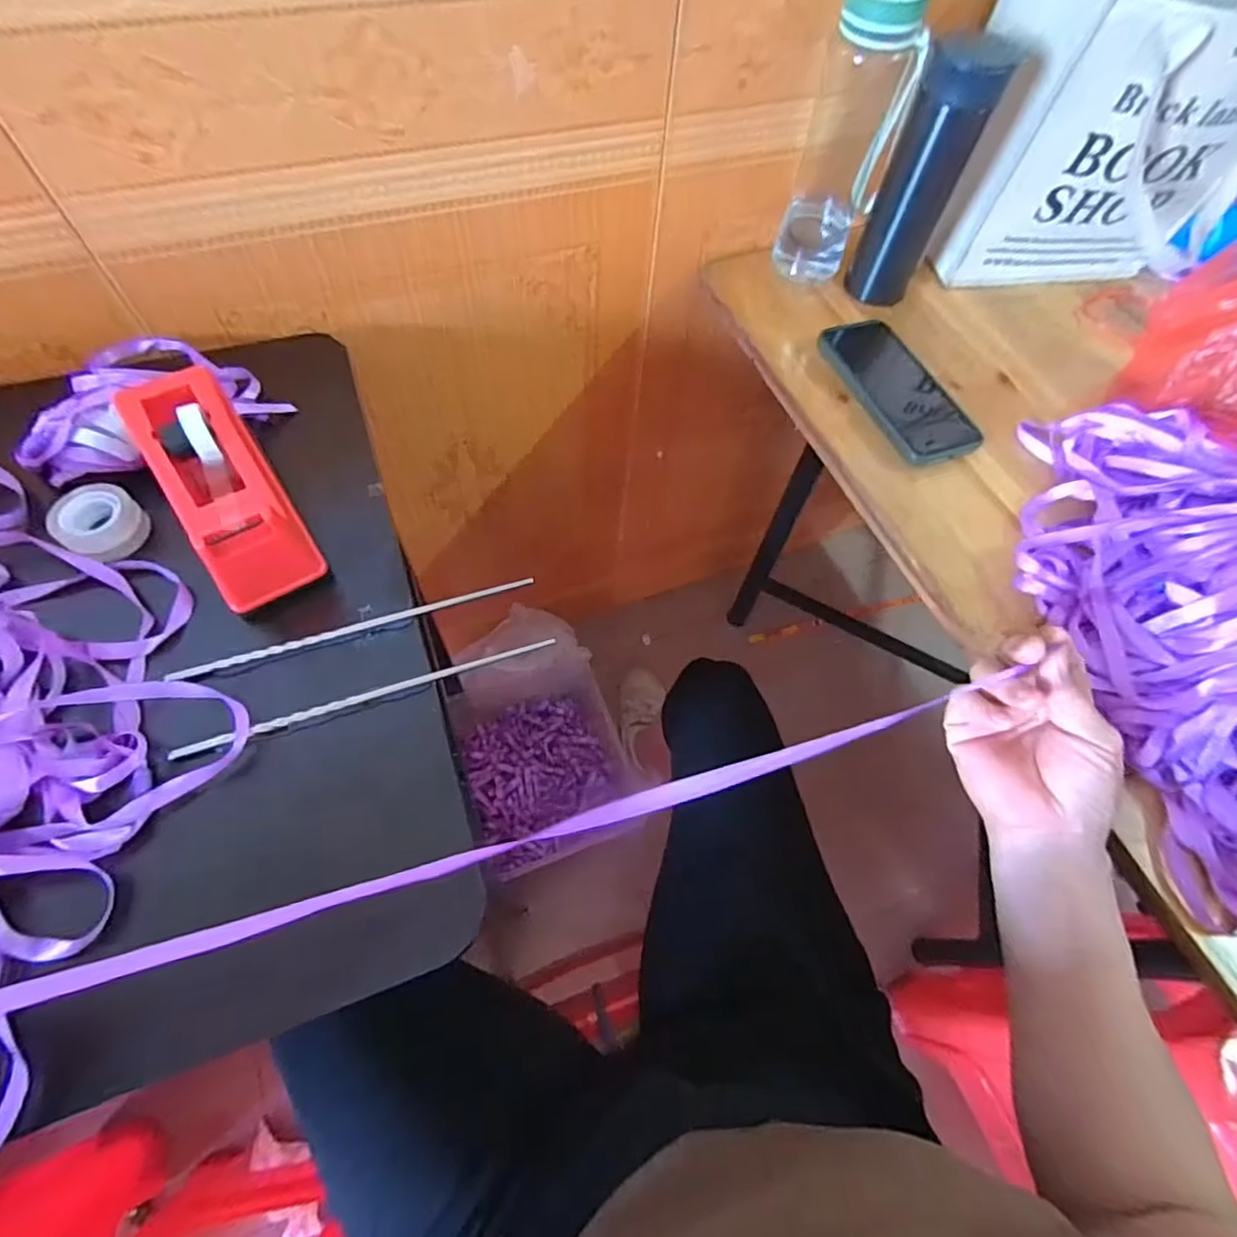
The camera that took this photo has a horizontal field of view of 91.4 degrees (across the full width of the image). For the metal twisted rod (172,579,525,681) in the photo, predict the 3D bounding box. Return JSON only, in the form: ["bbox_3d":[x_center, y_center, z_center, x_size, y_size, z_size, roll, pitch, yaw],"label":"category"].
[{"bbox_3d":[-0.163,0.005,0.384,0.218,0.010,0.008,-16,65,-12],"label":"metal twisted rod"}]

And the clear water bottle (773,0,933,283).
[{"bbox_3d":[0.208,-0.432,0.536,0.076,0.242,0.087,22,63,7],"label":"clear water bottle"}]

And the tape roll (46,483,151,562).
[{"bbox_3d":[-0.342,-0.064,0.398,0.049,0.020,0.047,2,62,-3],"label":"tape roll"}]

